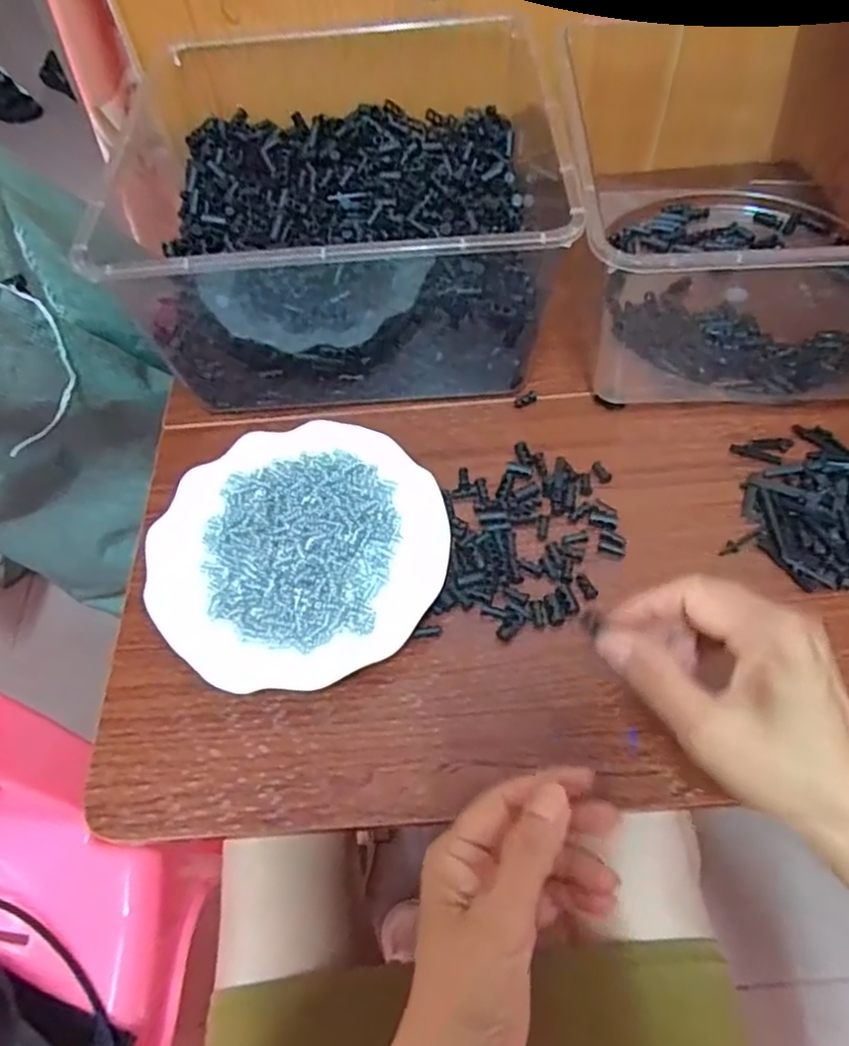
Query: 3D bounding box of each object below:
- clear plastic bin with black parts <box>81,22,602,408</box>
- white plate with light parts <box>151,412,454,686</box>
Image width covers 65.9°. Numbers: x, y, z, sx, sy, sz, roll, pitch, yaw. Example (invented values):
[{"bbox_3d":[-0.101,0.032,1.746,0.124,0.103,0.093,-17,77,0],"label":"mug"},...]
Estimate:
[{"bbox_3d":[-0.057,-0.241,0.514,0.319,0.136,0.298,-4,58,1],"label":"clear plastic bin with black parts"},{"bbox_3d":[-0.078,0.015,0.423,0.180,0.028,0.180,-2,58,3],"label":"white plate with light parts"}]

